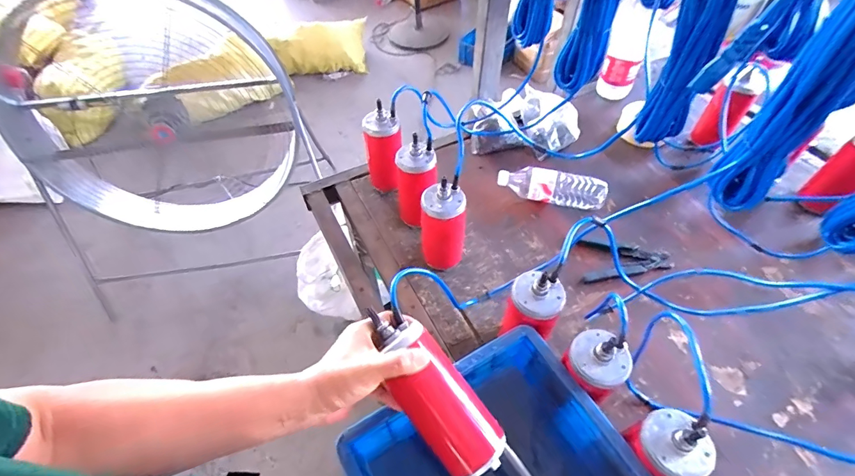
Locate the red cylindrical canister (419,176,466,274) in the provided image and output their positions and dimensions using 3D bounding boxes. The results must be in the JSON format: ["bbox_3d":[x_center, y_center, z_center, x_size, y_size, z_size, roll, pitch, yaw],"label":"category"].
[{"bbox_3d":[0.031,-0.009,0.741,0.080,0.193,0.062,0,53,2],"label":"red cylindrical canister"}]

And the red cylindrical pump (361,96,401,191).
[{"bbox_3d":[-0.095,-0.192,0.872,0.077,0.205,0.074,-1,53,1],"label":"red cylindrical pump"}]

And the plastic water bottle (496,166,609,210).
[{"bbox_3d":[0.271,-0.109,0.893,0.230,0.060,0.058,15,55,13],"label":"plastic water bottle"}]

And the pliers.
[{"bbox_3d":[0.392,0.049,0.793,0.177,0.031,0.088,3,53,4],"label":"pliers"}]

